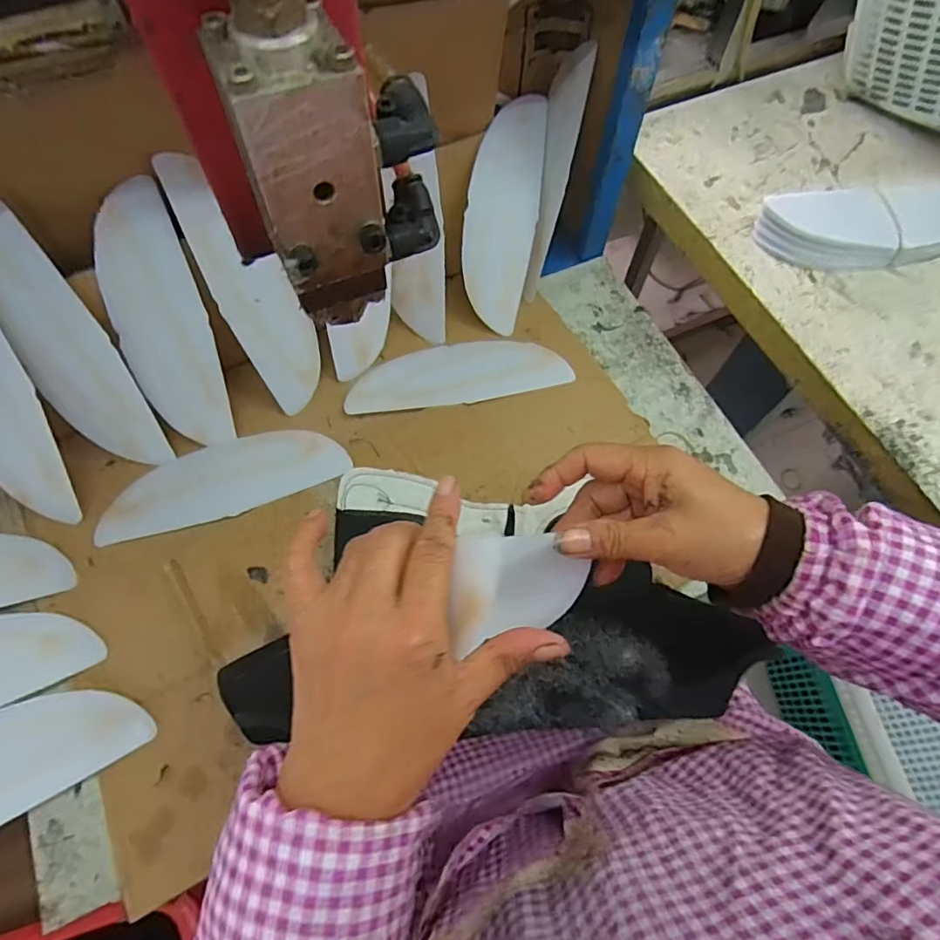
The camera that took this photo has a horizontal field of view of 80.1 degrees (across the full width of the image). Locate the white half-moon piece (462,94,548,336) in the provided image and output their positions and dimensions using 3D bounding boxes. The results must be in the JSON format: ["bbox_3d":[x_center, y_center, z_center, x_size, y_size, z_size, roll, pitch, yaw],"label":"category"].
[{"bbox_3d":[0.032,-0.251,0.550,0.072,0.007,0.214,5,99,-19],"label":"white half-moon piece"}]

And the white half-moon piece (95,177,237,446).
[{"bbox_3d":[-0.255,-0.119,0.466,0.069,0.204,0.010,-10,25,-6],"label":"white half-moon piece"}]

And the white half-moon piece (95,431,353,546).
[{"bbox_3d":[-0.216,0.006,0.490,0.212,0.007,0.072,-13,67,-7],"label":"white half-moon piece"}]

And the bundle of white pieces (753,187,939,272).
[{"bbox_3d":[0.389,-0.226,0.528,0.219,0.039,0.071,0,66,-1],"label":"bundle of white pieces"}]

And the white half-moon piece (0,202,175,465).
[{"bbox_3d":[-0.322,-0.093,0.450,0.064,0.211,0.017,-26,32,-13],"label":"white half-moon piece"}]

